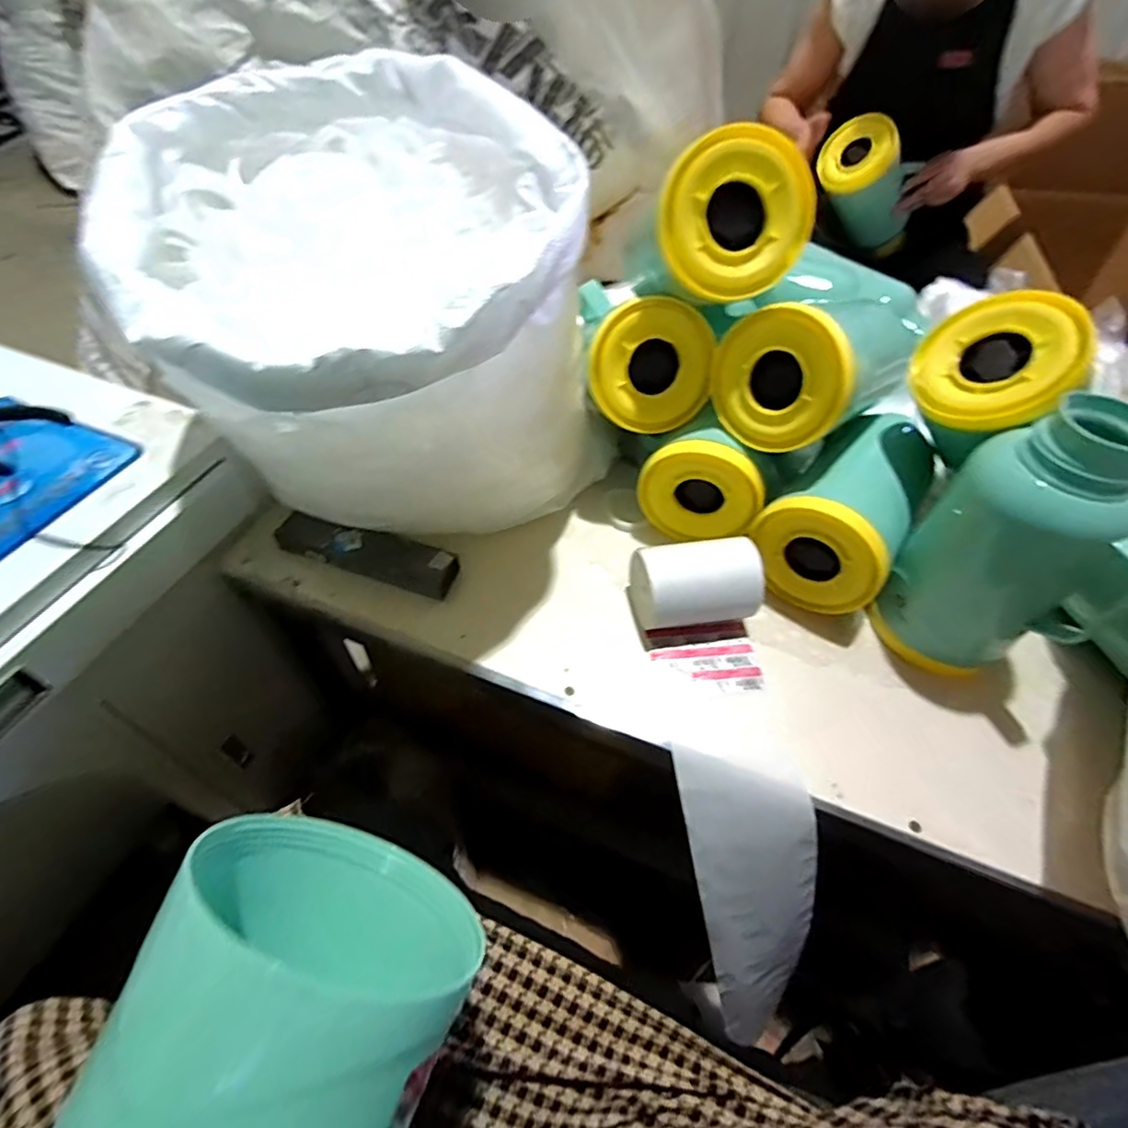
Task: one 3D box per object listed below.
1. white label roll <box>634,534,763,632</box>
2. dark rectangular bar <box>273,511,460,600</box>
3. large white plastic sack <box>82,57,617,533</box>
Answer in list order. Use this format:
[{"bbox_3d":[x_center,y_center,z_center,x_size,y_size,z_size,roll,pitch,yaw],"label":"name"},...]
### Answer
[{"bbox_3d":[0.134,0.023,0.590,0.120,0.072,0.085,-5,53,-6],"label":"white label roll"},{"bbox_3d":[-0.217,-0.014,0.632,0.196,0.033,0.048,13,53,8],"label":"dark rectangular bar"},{"bbox_3d":[-0.171,-0.208,0.546,0.360,0.333,0.347,38,60,24],"label":"large white plastic sack"}]

